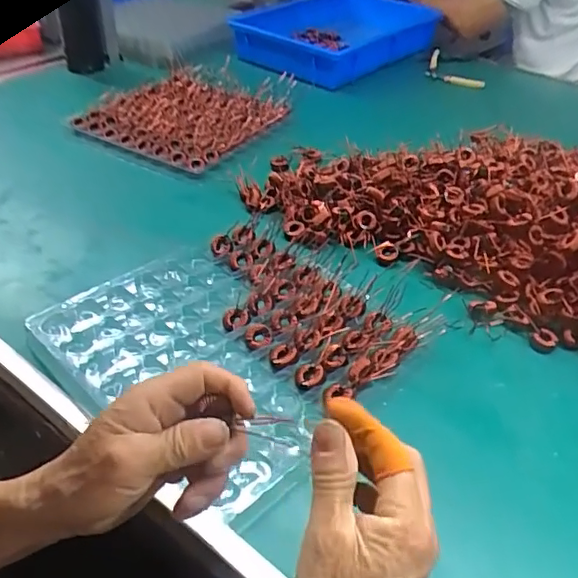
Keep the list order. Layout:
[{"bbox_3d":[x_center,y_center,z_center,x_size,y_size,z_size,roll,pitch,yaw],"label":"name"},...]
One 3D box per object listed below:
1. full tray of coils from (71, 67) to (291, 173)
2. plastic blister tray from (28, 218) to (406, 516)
[{"bbox_3d":[-0.170,-0.279,0.883,0.245,0.040,0.222,22,43,20],"label":"full tray of coils"},{"bbox_3d":[-0.058,0.047,0.540,0.280,0.015,0.267,34,48,30],"label":"plastic blister tray"}]

